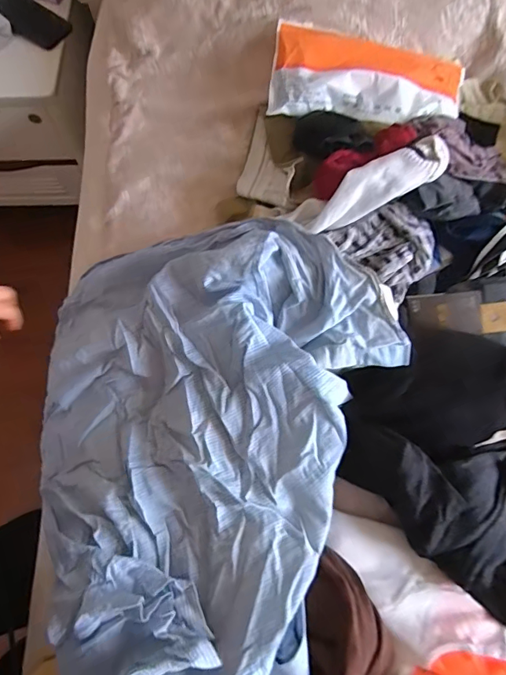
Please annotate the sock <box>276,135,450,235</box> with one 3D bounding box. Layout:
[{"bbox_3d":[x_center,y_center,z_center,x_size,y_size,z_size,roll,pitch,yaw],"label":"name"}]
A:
[{"bbox_3d":[0.135,-0.181,0.534,0.197,0.046,0.051,-24,72,14],"label":"sock"}]

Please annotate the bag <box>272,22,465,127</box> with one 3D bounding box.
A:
[{"bbox_3d":[0.158,-0.360,0.627,0.257,0.032,0.132,11,73,6],"label":"bag"}]

